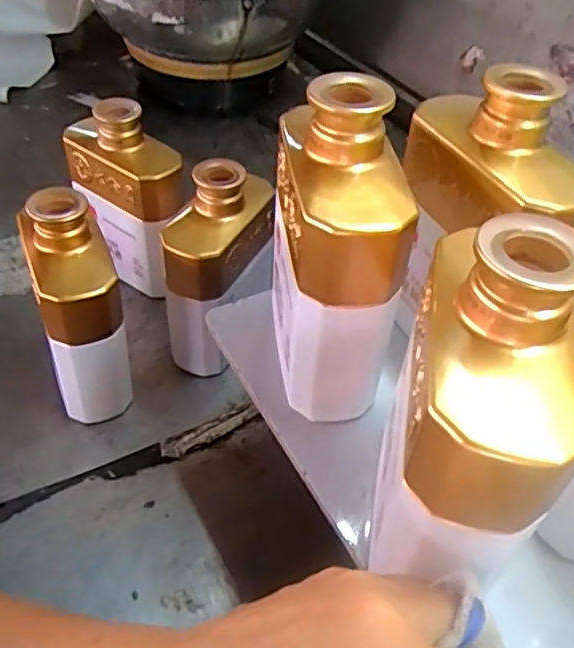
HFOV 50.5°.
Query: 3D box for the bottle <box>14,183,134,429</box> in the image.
[{"bbox_3d":[-0.159,-0.016,0.458,0.065,0.163,0.106,-15,50,-15],"label":"bottle"}]

